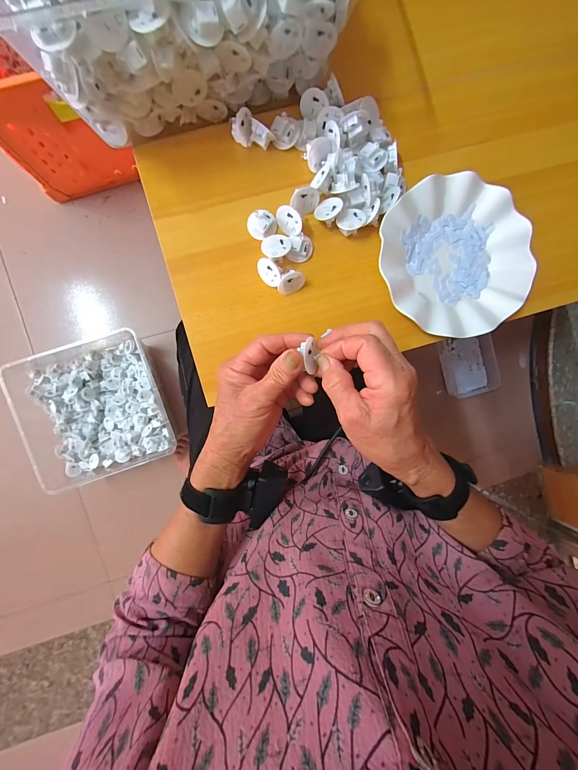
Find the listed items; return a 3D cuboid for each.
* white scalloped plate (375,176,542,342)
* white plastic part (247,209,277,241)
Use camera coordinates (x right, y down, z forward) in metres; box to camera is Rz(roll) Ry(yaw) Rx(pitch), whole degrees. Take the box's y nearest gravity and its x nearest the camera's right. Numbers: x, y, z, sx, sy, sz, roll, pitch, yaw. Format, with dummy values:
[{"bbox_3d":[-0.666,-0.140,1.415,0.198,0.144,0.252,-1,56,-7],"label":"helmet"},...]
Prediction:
[{"bbox_3d":[0.197,-0.149,0.371,0.183,0.020,0.175,0,91,-6],"label":"white scalloped plate"},{"bbox_3d":[-0.031,-0.184,0.354,0.031,0.013,0.030,0,91,-6],"label":"white plastic part"}]

